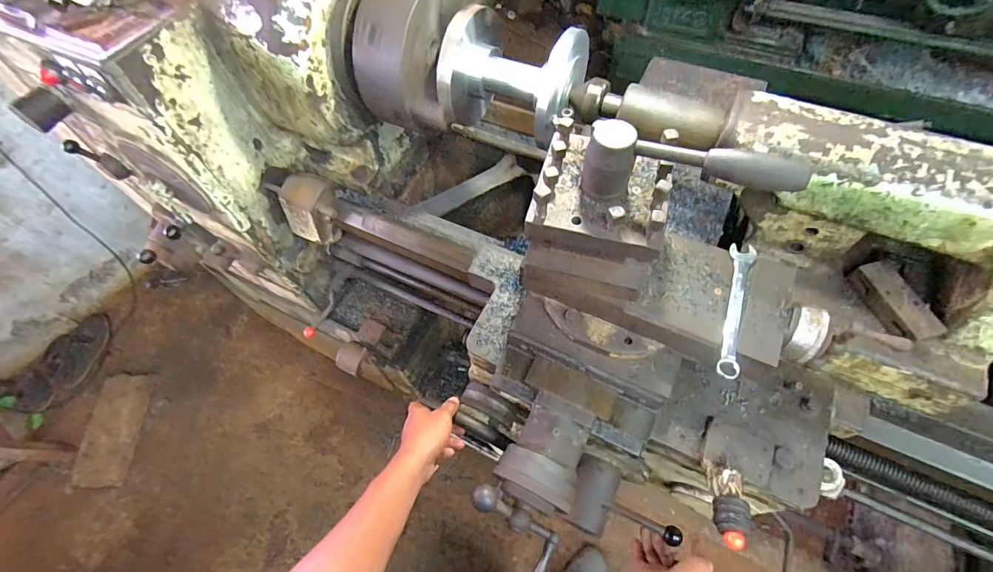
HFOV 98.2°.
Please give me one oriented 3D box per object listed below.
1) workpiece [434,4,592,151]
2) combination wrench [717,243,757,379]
[{"bbox_3d":[0.021,-0.295,0.620,0.174,0.144,0.143,19,64,14],"label":"workpiece"},{"bbox_3d":[0.281,0.025,0.507,0.028,0.008,0.178,18,64,13],"label":"combination wrench"}]

